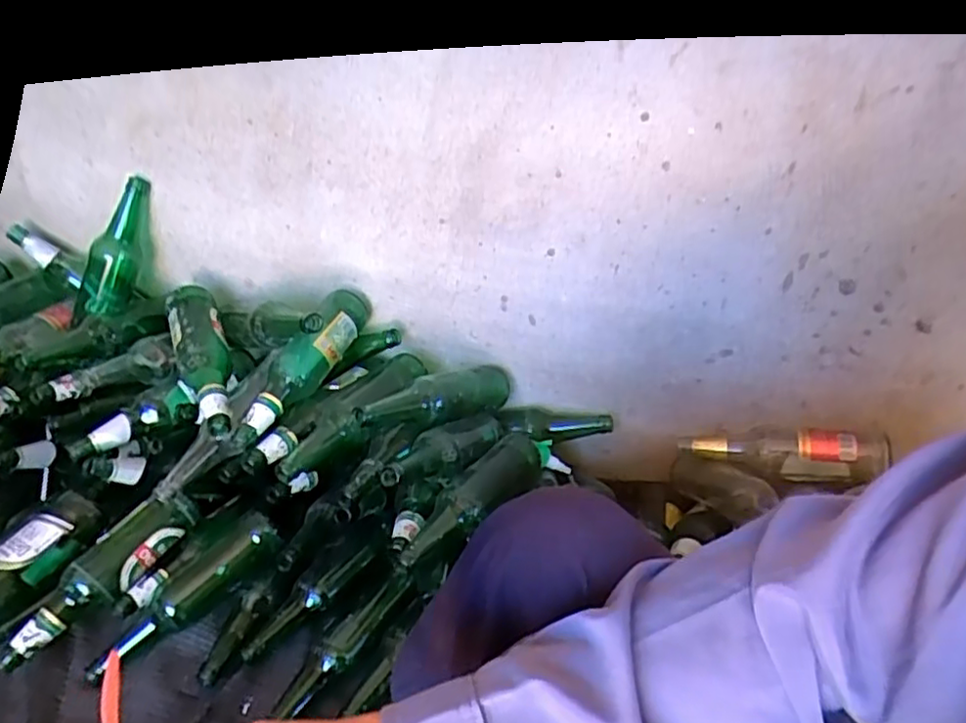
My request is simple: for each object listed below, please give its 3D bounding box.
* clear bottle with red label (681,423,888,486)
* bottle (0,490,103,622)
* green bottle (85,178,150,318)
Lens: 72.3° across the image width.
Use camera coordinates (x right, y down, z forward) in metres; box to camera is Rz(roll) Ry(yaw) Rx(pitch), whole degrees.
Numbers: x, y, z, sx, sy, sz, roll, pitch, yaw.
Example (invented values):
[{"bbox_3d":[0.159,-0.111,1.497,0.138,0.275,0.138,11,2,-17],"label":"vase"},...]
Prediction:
[{"bbox_3d":[0.407,0.120,0.906,0.256,0.057,0.067,0,32,25],"label":"clear bottle with red label"},{"bbox_3d":[-0.592,0.268,0.806,0.073,0.073,0.257,21,52,24],"label":"bottle"},{"bbox_3d":[-0.532,-0.161,0.968,0.065,0.224,0.062,14,26,-34],"label":"green bottle"}]

